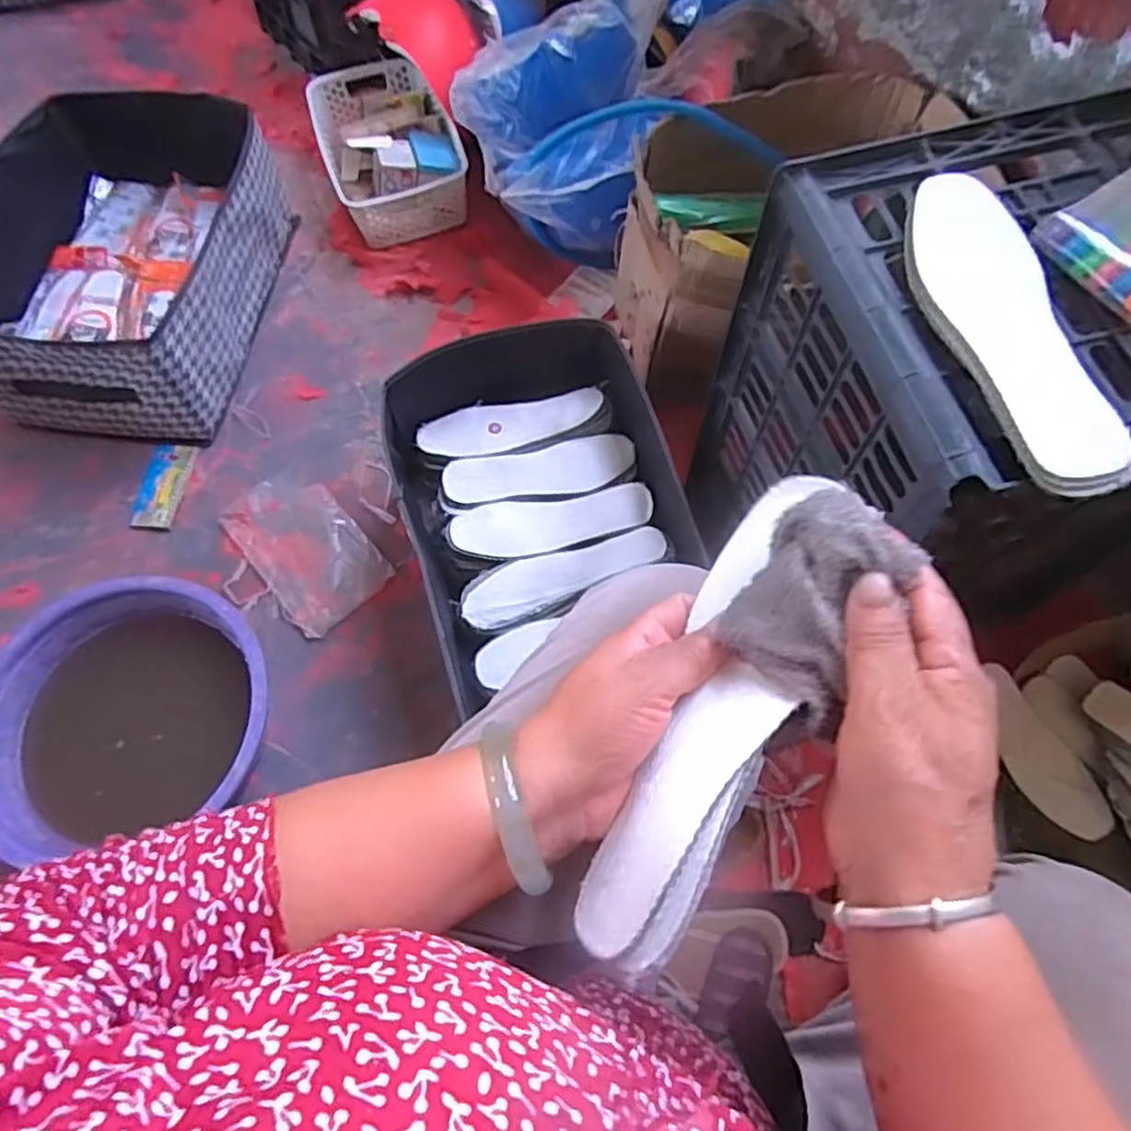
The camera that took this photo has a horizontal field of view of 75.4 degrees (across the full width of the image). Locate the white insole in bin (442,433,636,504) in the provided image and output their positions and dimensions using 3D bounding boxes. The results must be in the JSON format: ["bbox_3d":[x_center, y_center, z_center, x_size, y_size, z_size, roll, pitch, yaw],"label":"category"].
[{"bbox_3d":[-0.027,-0.110,0.848,0.220,0.018,0.064,-14,69,-7],"label":"white insole in bin"}]

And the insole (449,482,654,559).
[{"bbox_3d":[-0.014,-0.048,0.818,0.221,0.019,0.070,-10,69,-6],"label":"insole"}]

